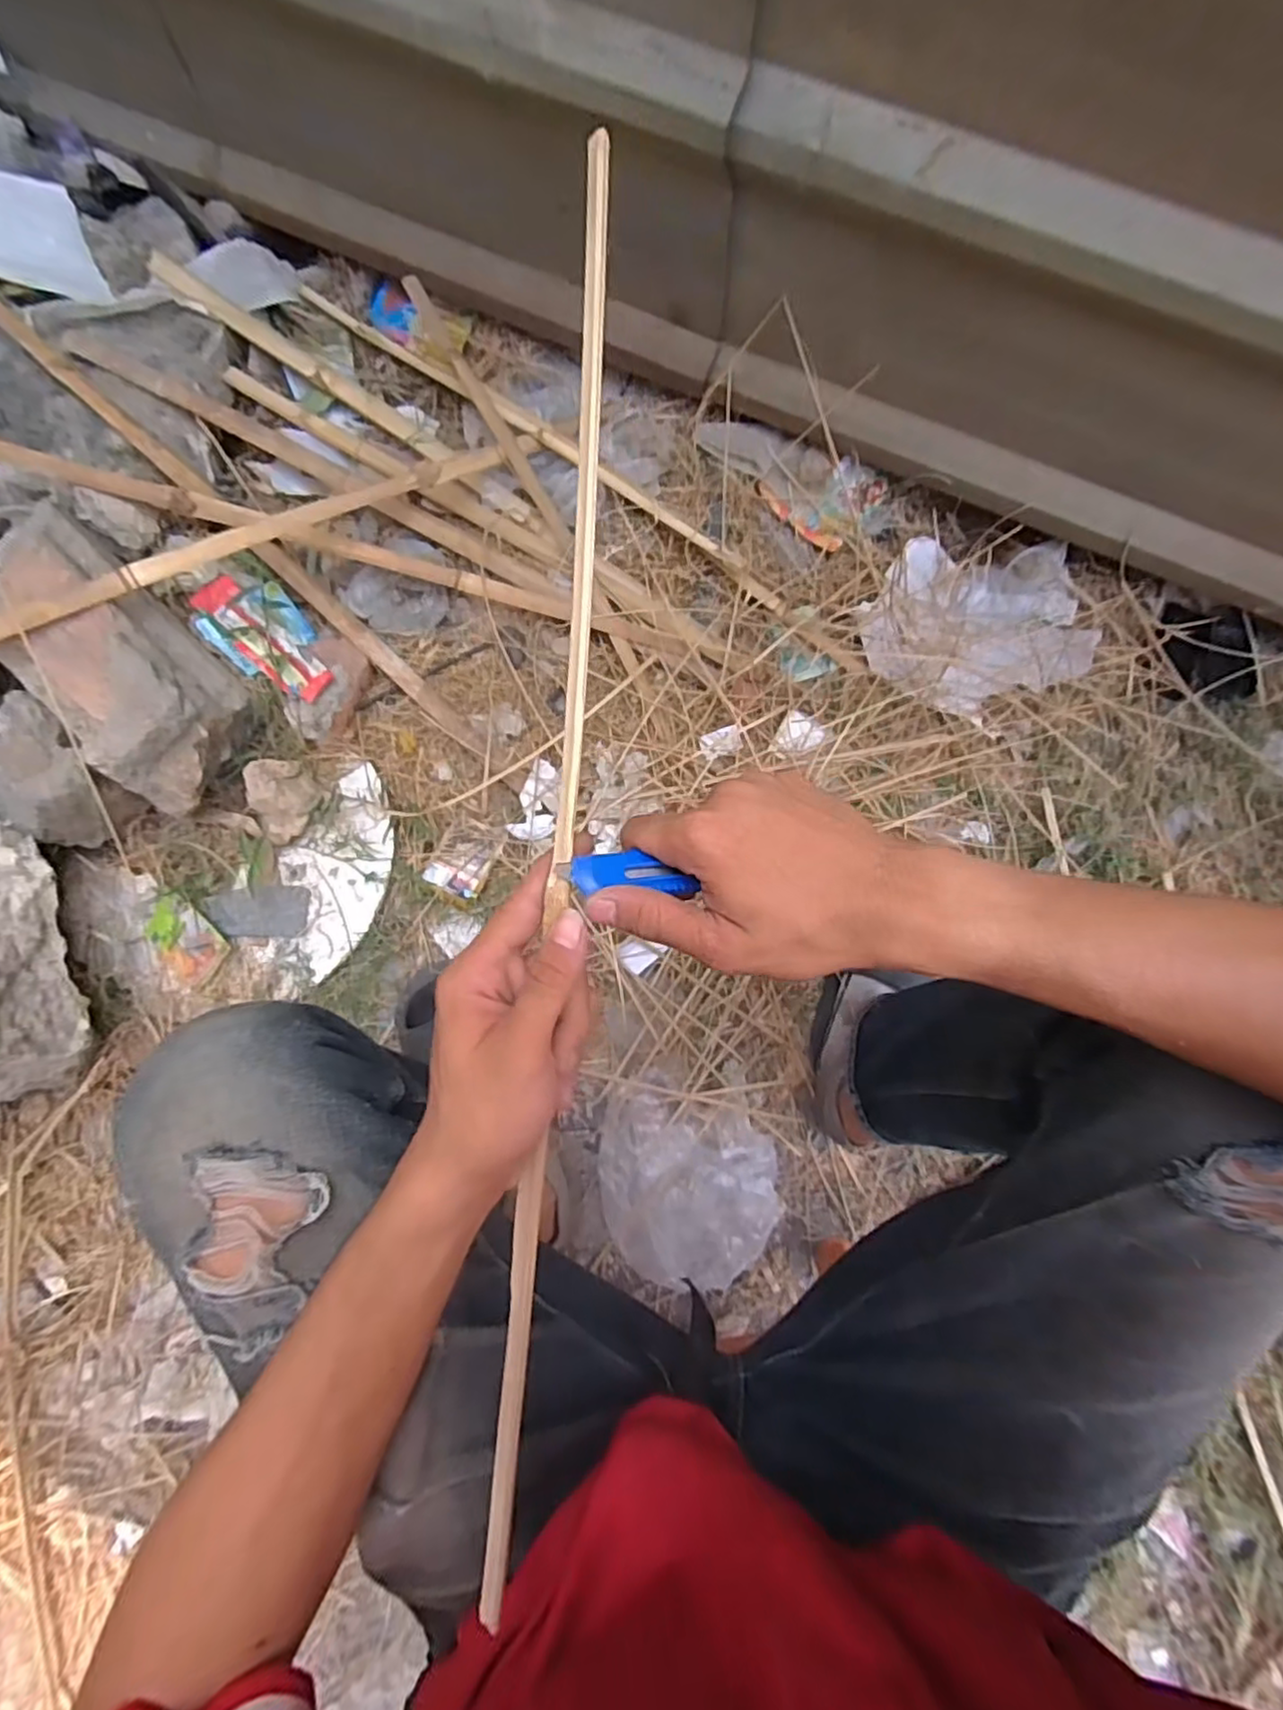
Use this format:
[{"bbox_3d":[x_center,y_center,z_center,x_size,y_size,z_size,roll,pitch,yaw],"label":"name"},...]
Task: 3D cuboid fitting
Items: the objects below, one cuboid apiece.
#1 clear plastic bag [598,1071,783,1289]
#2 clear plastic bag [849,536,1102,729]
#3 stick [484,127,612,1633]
[{"bbox_3d":[0.053,0.353,0.740,0.201,0.055,0.201,8,78,0],"label":"clear plastic bag"},{"bbox_3d":[0.432,-0.310,0.871,0.297,0.050,0.249,-25,80,-6],"label":"clear plastic bag"},{"bbox_3d":[-0.040,0.015,0.311,0.016,0.012,0.654,5,91,0],"label":"stick"}]

